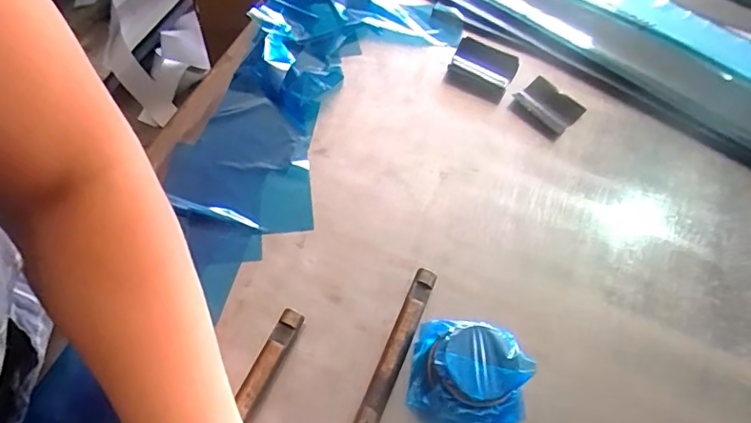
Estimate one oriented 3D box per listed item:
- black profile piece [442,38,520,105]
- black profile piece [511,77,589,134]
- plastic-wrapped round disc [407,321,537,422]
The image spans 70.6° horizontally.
[{"bbox_3d":[0.109,-0.146,0.544,0.065,0.011,0.066,27,61,13],"label":"black profile piece"},{"bbox_3d":[0.170,-0.106,0.520,0.041,0.008,0.061,-38,67,-22],"label":"black profile piece"},{"bbox_3d":[0.063,0.113,0.358,0.073,0.058,0.067,1,58,-2],"label":"plastic-wrapped round disc"}]

